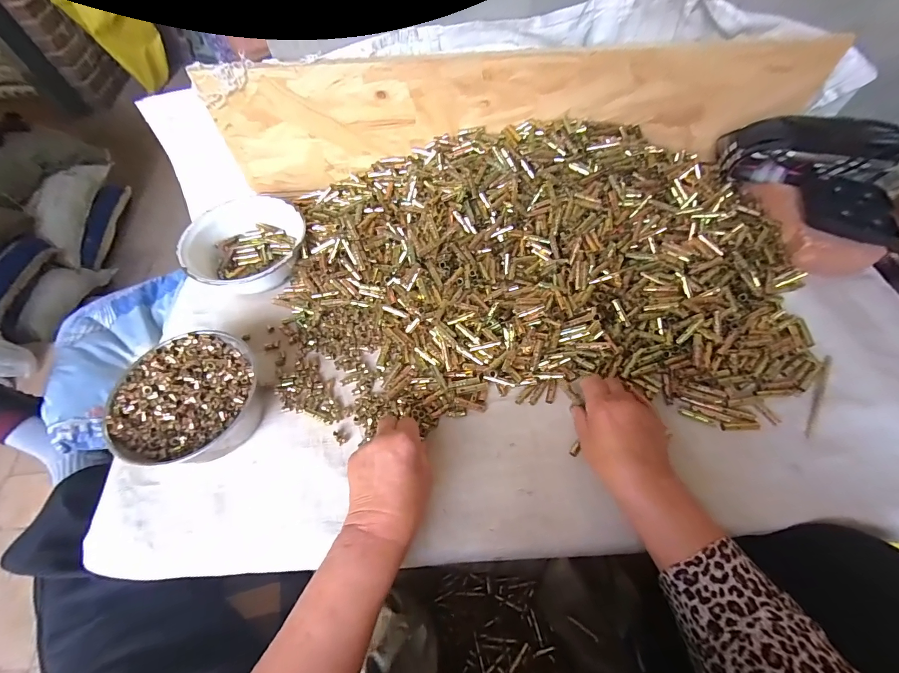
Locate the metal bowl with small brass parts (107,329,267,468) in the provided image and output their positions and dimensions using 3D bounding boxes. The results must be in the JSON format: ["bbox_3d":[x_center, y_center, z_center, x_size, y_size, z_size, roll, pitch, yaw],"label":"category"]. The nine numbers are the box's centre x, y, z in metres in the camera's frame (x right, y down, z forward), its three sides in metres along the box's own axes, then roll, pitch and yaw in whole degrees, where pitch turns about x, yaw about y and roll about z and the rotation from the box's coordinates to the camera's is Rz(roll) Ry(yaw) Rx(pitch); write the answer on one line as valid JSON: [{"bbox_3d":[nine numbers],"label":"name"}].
[{"bbox_3d":[-0.299,0.073,0.456,0.148,0.065,0.155,-1,60,2],"label":"metal bowl with small brass parts"}]

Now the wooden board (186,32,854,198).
[{"bbox_3d":[0.092,-0.335,0.579,0.860,0.167,0.028,-3,60,1],"label":"wooden board"}]

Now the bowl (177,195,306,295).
[{"bbox_3d":[-0.307,-0.142,0.593,0.174,0.060,0.158,-24,62,-10],"label":"bowl"}]

